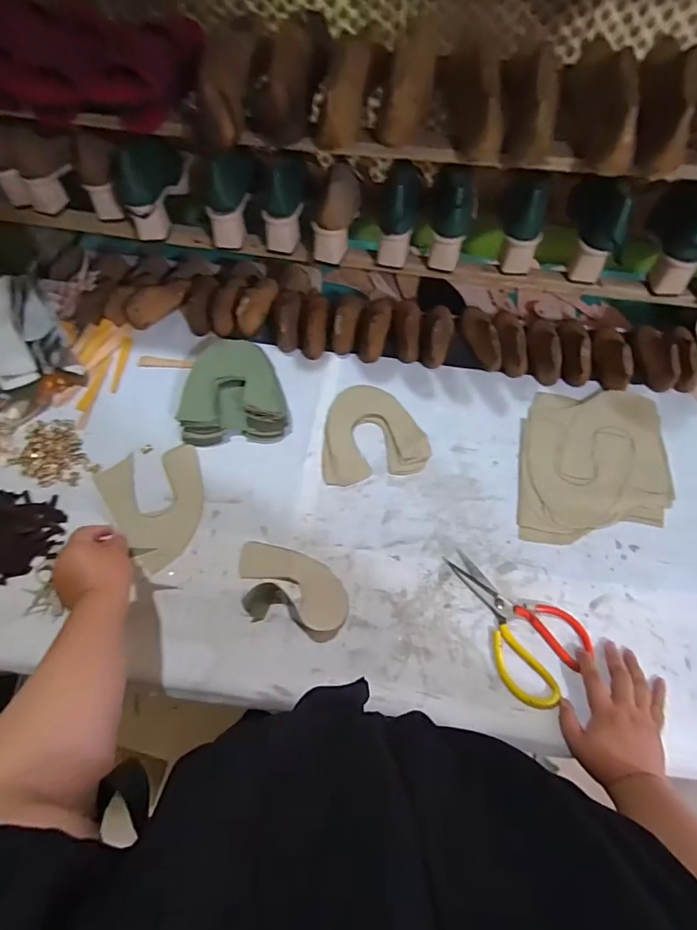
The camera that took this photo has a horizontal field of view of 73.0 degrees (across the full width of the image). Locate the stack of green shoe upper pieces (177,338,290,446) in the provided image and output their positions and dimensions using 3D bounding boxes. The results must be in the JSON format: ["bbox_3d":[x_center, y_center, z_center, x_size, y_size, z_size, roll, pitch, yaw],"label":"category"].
[{"bbox_3d":[-0.187,-0.123,0.780,0.165,0.038,0.178,-3,64,1],"label":"stack of green shoe upper pieces"}]

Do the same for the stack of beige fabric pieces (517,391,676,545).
[{"bbox_3d":[0.377,-0.002,0.723,0.213,0.025,0.261,8,65,6],"label":"stack of beige fabric pieces"}]

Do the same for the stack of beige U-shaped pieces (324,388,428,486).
[{"bbox_3d":[0.034,-0.058,0.765,0.165,0.008,0.170,-10,64,-3],"label":"stack of beige U-shaped pieces"}]

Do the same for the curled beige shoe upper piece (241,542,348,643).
[{"bbox_3d":[-0.080,0.169,0.648,0.163,0.043,0.105,14,66,9],"label":"curled beige shoe upper piece"}]

